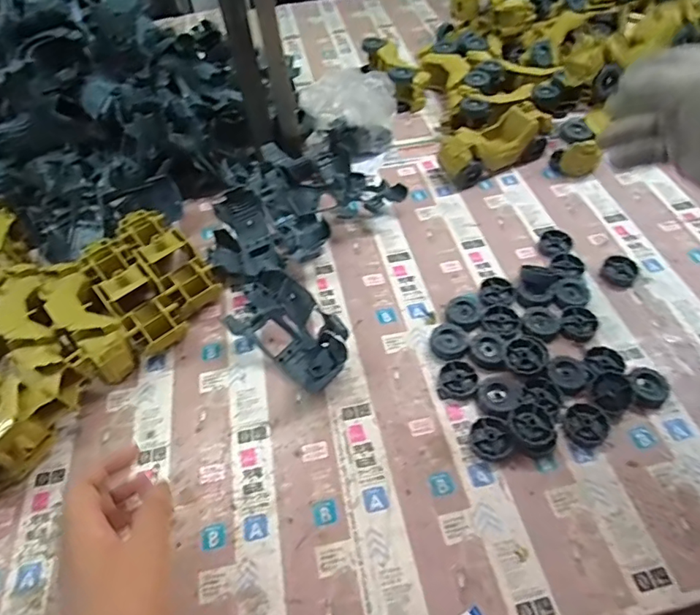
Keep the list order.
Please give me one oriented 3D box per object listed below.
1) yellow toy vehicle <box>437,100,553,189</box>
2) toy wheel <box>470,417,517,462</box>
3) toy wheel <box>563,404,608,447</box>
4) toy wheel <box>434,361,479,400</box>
[{"bbox_3d":[0.196,-0.220,0.685,0.152,0.059,0.057,-23,54,-12],"label":"yellow toy vehicle"},{"bbox_3d":[0.127,0.118,0.452,0.039,0.014,0.036,-3,52,3],"label":"toy wheel"},{"bbox_3d":[0.214,0.107,0.459,0.036,0.011,0.037,-3,52,3],"label":"toy wheel"},{"bbox_3d":[0.104,0.070,0.492,0.038,0.009,0.039,-3,52,3],"label":"toy wheel"}]

